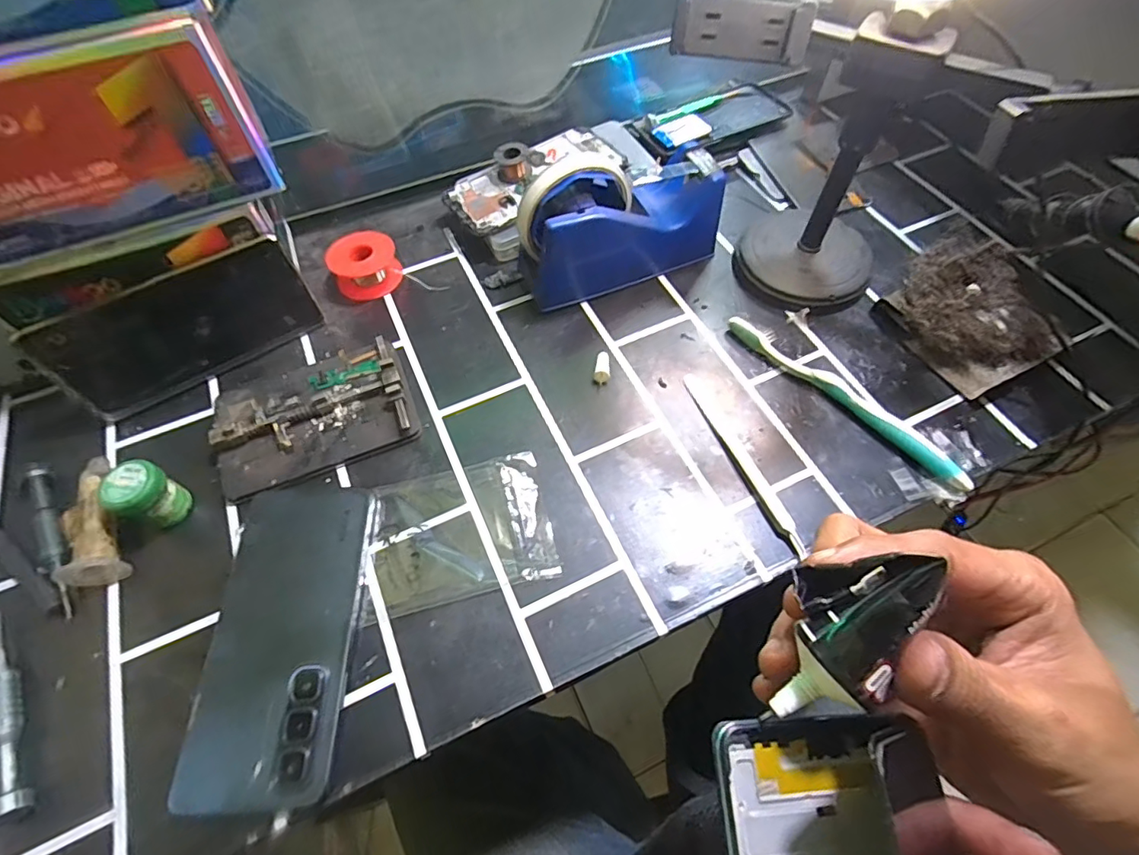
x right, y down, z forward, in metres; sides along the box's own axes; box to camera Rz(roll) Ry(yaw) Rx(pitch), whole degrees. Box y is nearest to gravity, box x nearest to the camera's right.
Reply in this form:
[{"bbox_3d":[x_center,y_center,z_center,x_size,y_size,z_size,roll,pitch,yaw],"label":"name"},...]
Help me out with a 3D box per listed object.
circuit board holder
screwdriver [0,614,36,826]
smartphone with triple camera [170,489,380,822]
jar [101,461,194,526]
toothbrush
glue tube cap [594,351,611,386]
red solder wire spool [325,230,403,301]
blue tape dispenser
[{"bbox_3d":[-0.178,-0.012,0.364,0.128,0.020,0.092,-21,61,-11],"label":"circuit board holder"},{"bbox_3d":[-0.295,0.147,0.272,0.016,0.018,0.111,-28,62,-15],"label":"screwdriver"},{"bbox_3d":[-0.157,0.113,0.294,0.077,0.013,0.166,-4,59,-2],"label":"smartphone with triple camera"},{"bbox_3d":[-0.258,0.043,0.322,0.026,0.040,0.031,15,60,10],"label":"jar"},{"bbox_3d":[0.189,-0.023,0.366,0.012,0.016,0.183,-39,65,-20],"label":"toothbrush"},{"bbox_3d":[0.024,-0.044,0.385,0.011,0.009,0.024,3,59,3],"label":"glue tube cap"},{"bbox_3d":[-0.167,-0.132,0.430,0.052,0.029,0.044,-17,60,-9],"label":"red solder wire spool"},{"bbox_3d":[0.039,-0.161,0.403,0.160,0.100,0.054,-22,61,-12],"label":"blue tape dispenser"}]

